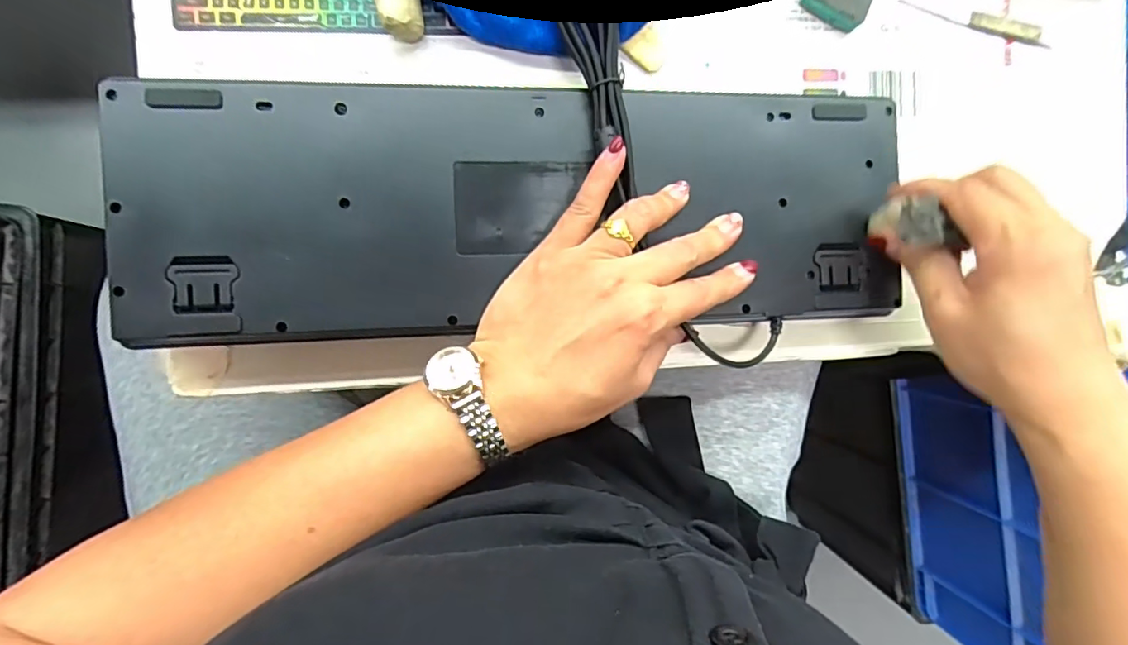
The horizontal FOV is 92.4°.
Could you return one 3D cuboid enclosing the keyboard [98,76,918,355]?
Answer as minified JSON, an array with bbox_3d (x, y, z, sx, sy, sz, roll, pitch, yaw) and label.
[{"bbox_3d":[-0.013,-0.061,0.310,0.422,0.036,0.139,-4,93,-9],"label":"keyboard"}]

